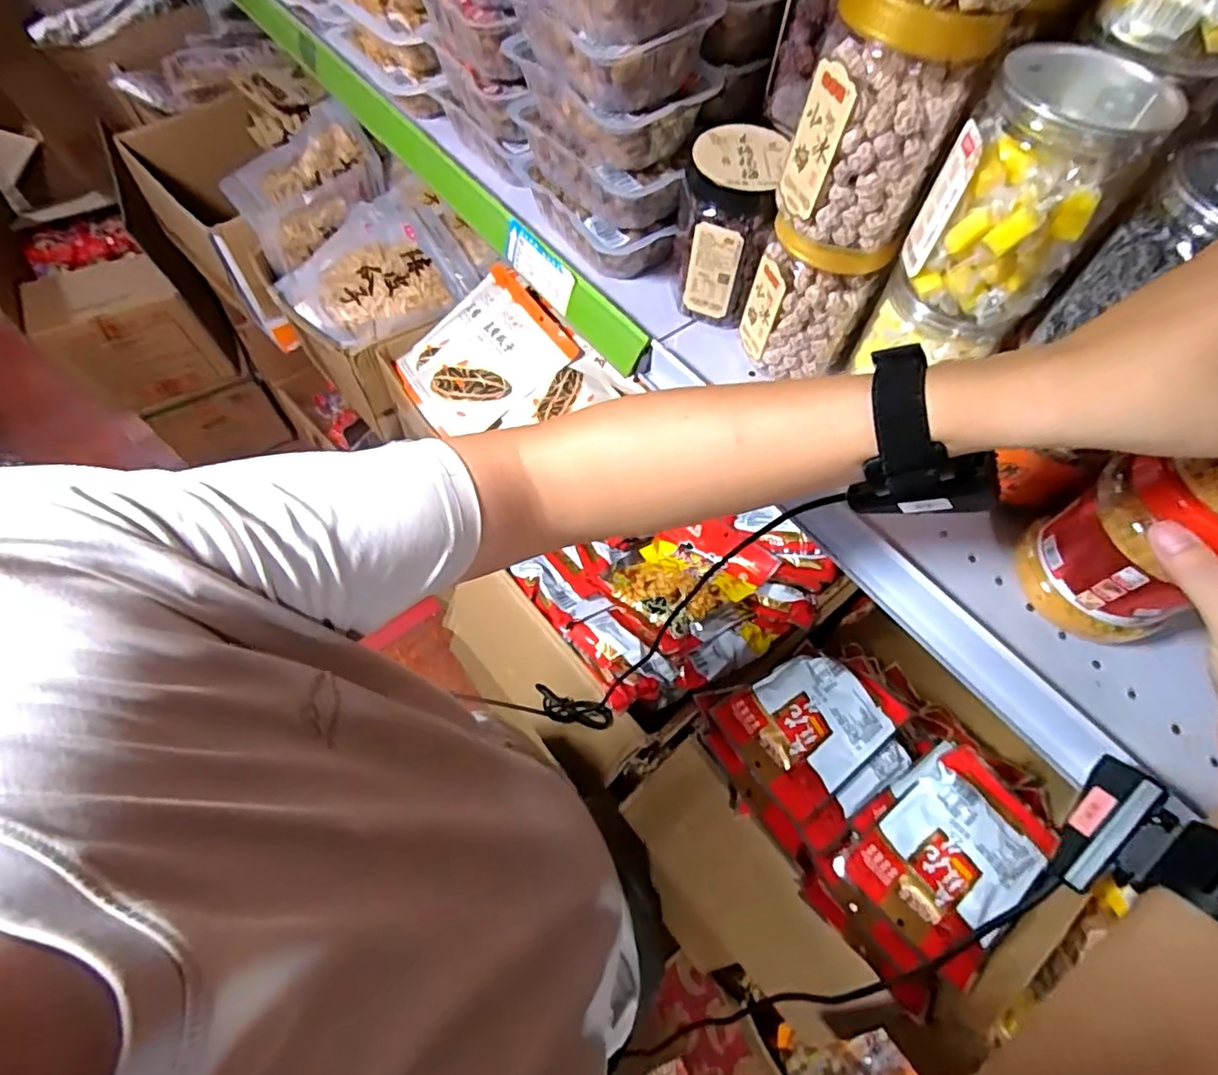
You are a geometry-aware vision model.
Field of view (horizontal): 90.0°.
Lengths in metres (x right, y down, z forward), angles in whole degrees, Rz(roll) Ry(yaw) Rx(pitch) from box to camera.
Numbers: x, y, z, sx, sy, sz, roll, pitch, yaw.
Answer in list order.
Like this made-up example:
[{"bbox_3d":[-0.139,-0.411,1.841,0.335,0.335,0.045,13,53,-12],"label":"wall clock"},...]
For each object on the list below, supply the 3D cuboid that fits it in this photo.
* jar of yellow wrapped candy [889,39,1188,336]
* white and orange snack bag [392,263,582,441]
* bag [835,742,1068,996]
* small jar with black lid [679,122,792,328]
[{"bbox_3d":[0.232,-0.190,0.349,0.085,0.125,0.080,1,62,-1],"label":"jar of yellow wrapped candy"},{"bbox_3d":[-0.186,-0.260,0.877,0.225,0.031,0.245,-37,62,0],"label":"white and orange snack bag"},{"bbox_3d":[0.362,0.342,0.648,0.208,0.030,0.144,-38,69,-19],"label":"bag"},{"bbox_3d":[0.092,-0.247,0.496,0.072,0.121,0.086,10,62,4],"label":"small jar with black lid"}]

